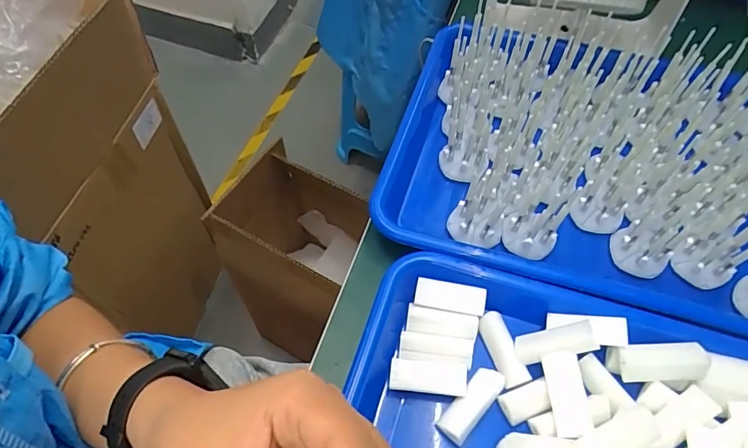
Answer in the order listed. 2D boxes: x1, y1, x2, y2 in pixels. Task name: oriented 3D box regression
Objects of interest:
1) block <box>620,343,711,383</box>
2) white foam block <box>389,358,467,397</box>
[{"bbox_3d":[0.170,0.081,0.279,0.046,0.012,0.021,-7,57,11],"label":"block"},{"bbox_3d":[0.032,0.094,0.288,0.045,0.011,0.018,5,58,2],"label":"white foam block"}]

